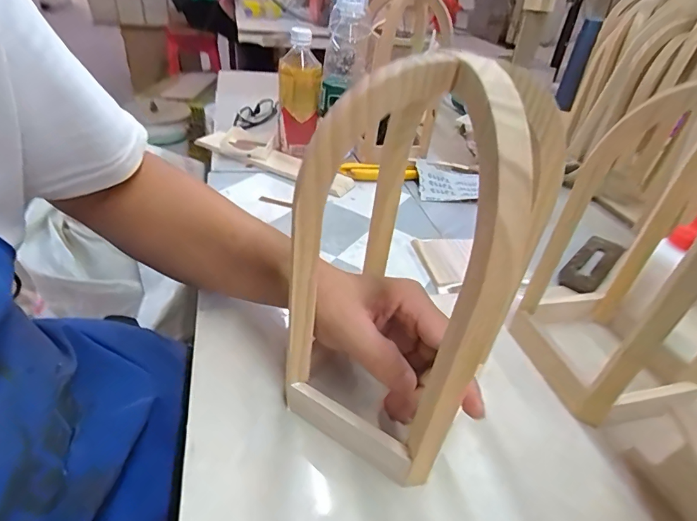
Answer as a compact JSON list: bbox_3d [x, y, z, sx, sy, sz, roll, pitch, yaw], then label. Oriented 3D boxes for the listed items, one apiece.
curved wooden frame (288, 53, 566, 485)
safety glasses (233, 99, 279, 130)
[{"bbox_3d":[0.028,0.014,0.235,0.120,0.229,0.057,26,41,24],"label":"curved wooden frame"},{"bbox_3d":[-0.176,-0.283,0.807,0.030,0.035,0.140,19,38,18],"label":"safety glasses"}]

